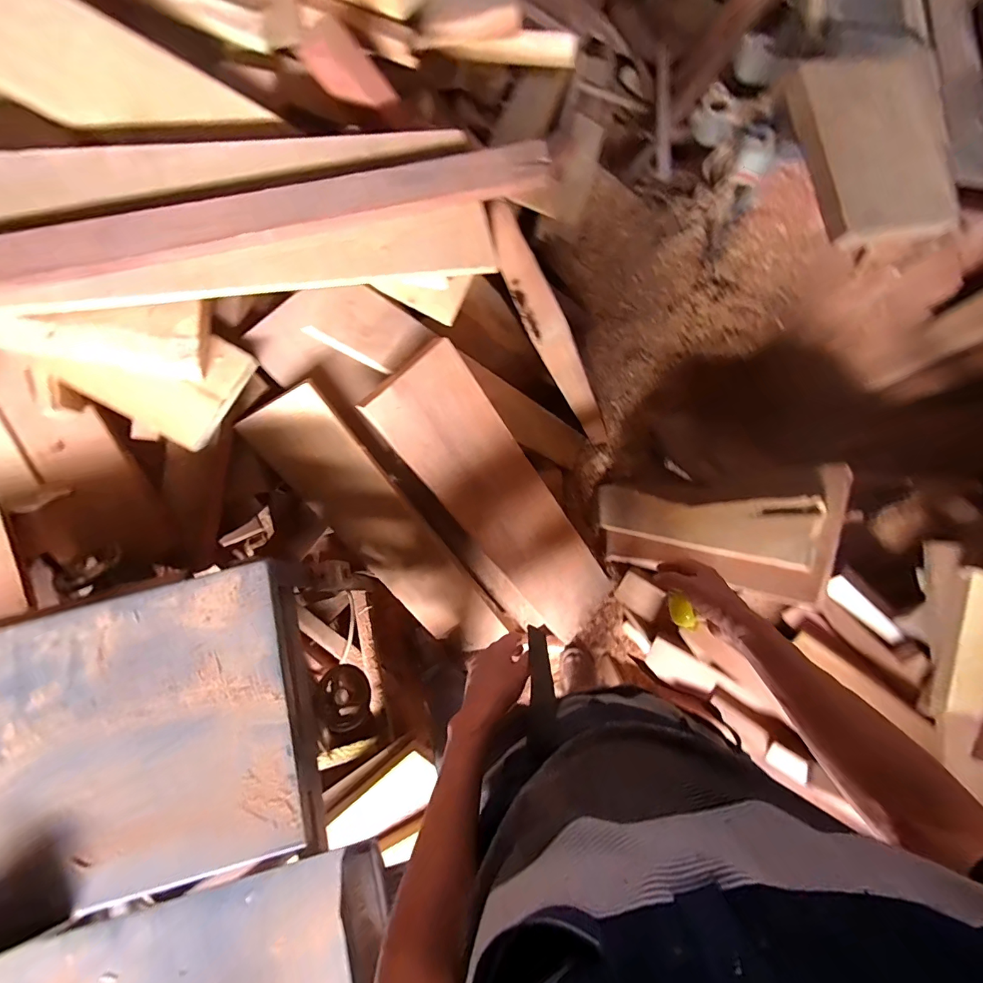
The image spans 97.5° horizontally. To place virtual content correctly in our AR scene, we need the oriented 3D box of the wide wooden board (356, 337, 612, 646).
[{"bbox_3d":[0.055,0.067,1.067,0.229,0.042,0.880,-43,120,-9],"label":"wide wooden board"}]

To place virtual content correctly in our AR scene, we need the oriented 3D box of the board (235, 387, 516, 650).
[{"bbox_3d":[-0.232,0.134,1.074,0.223,0.054,0.860,-24,120,17],"label":"board"}]

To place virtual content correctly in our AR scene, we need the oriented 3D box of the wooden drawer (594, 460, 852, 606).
[{"bbox_3d":[0.512,0.083,1.105,0.116,0.611,0.273,29,75,-30],"label":"wooden drawer"}]

